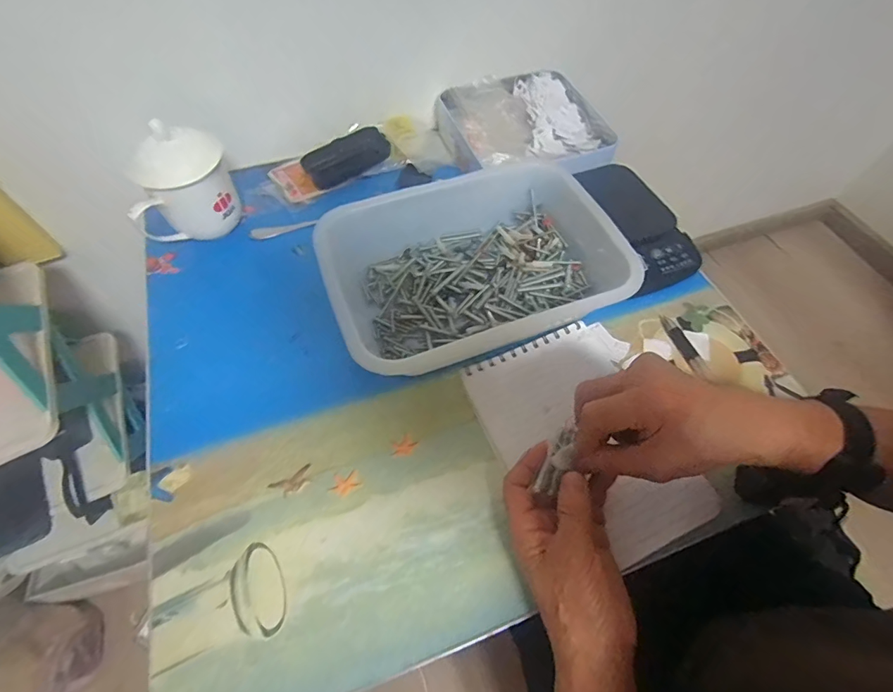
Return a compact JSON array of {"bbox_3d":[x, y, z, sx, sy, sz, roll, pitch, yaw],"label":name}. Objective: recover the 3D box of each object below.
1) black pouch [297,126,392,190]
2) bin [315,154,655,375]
[{"bbox_3d":[-0.129,-0.243,0.562,0.107,0.036,0.042,-24,61,-15],"label":"black pouch"},{"bbox_3d":[0.025,-0.081,0.456,0.289,0.080,0.200,-16,59,-11],"label":"bin"}]

